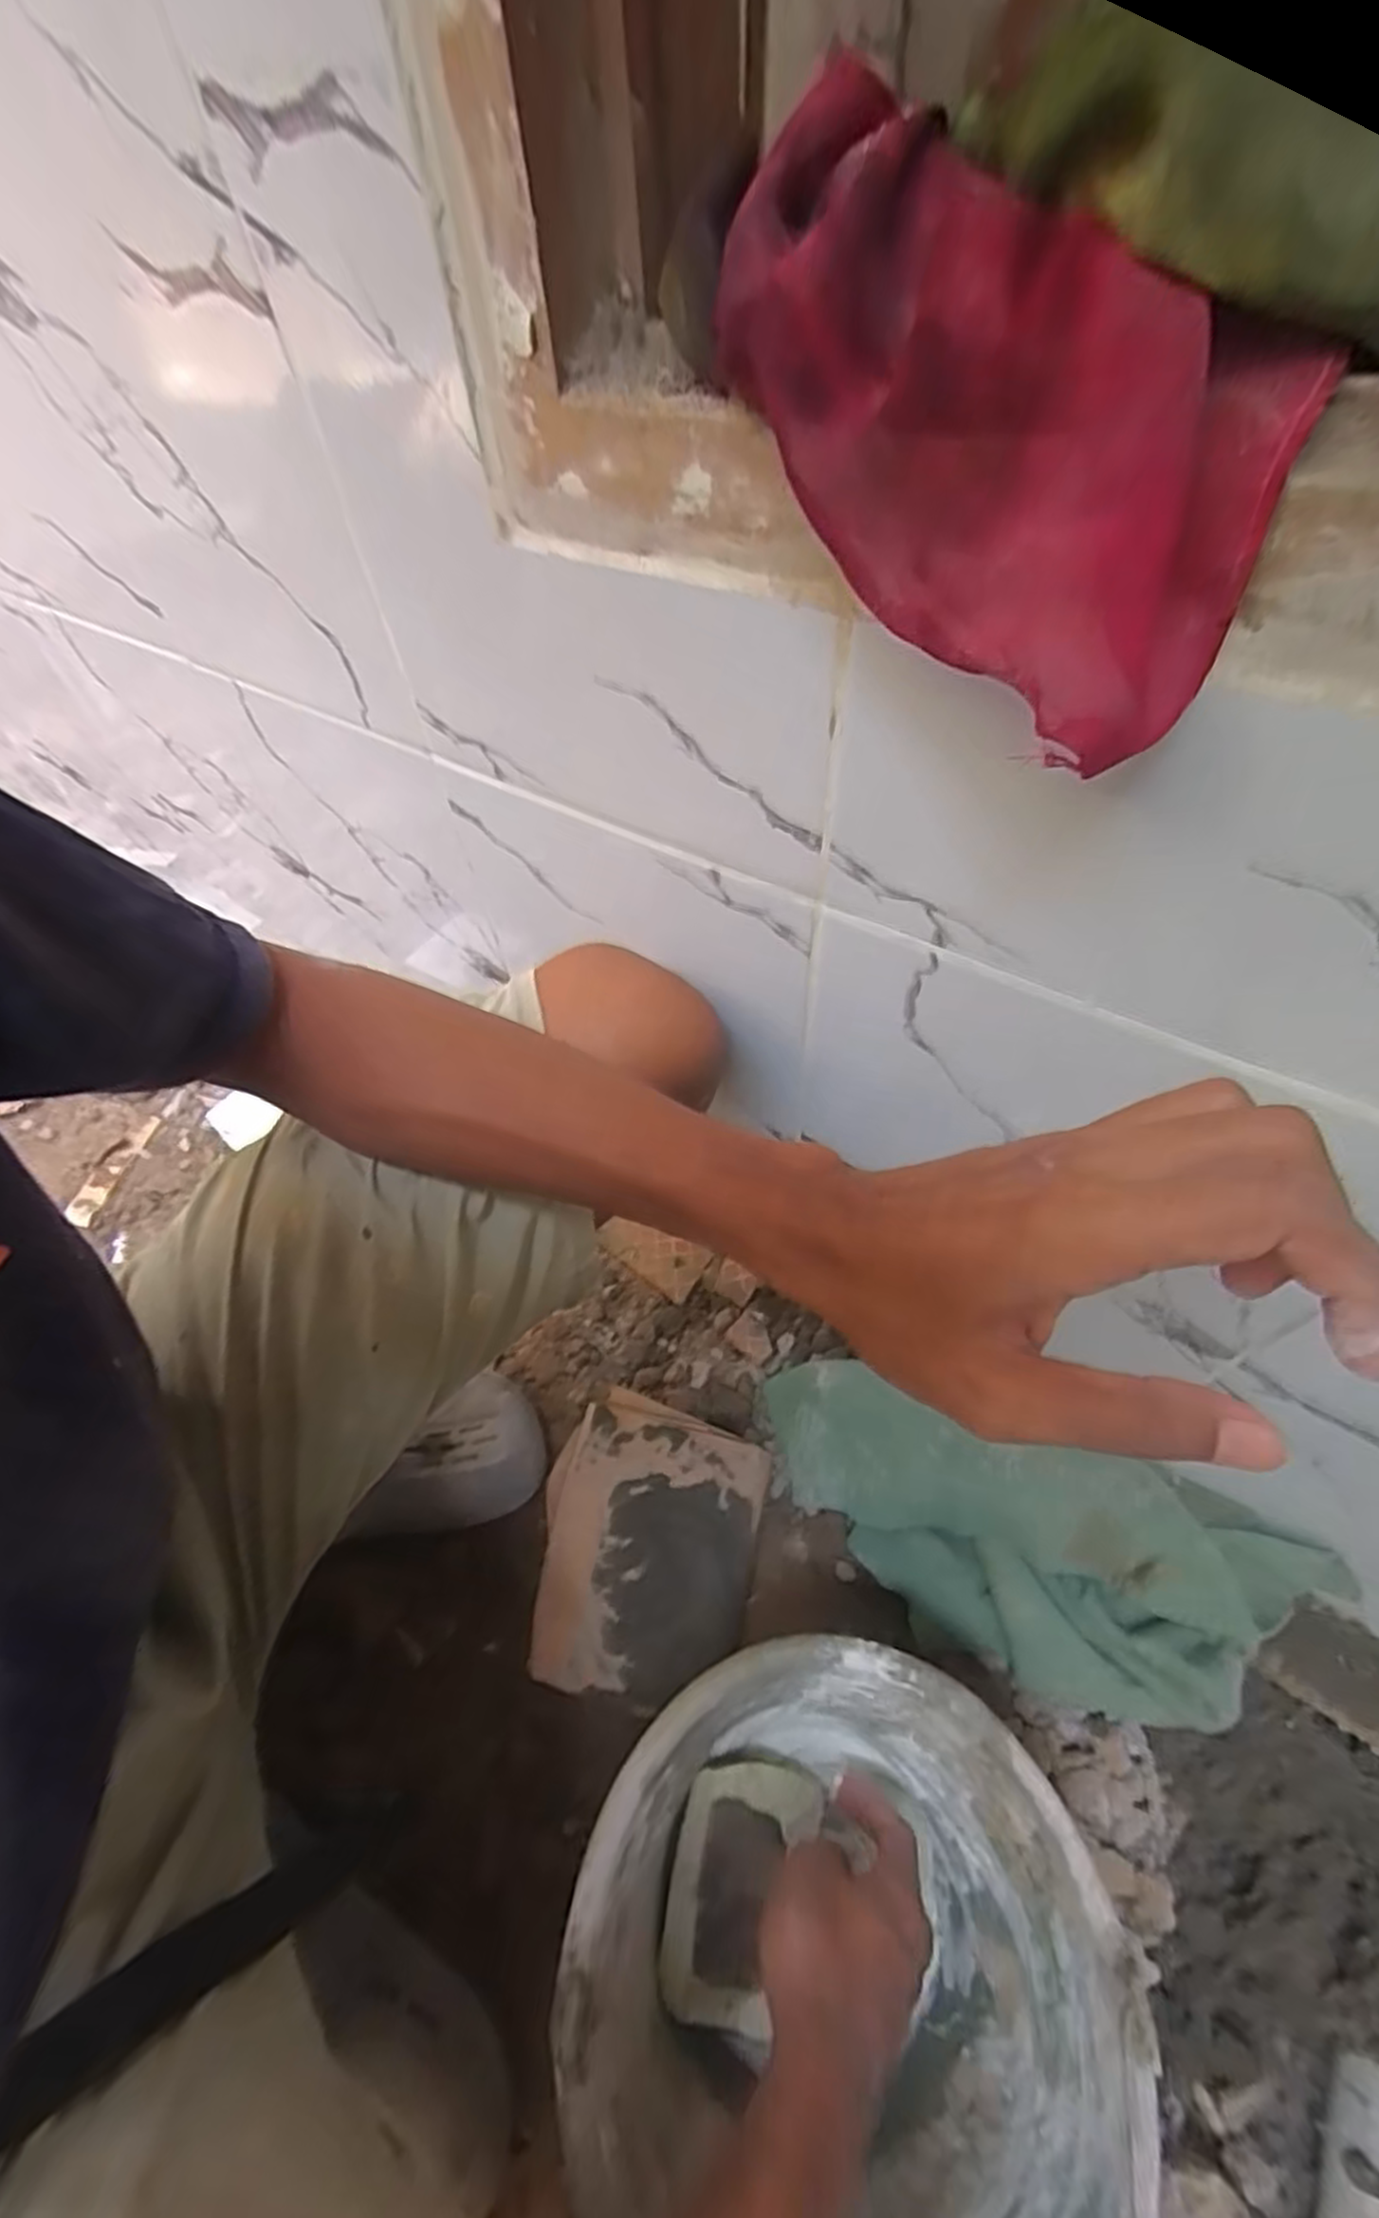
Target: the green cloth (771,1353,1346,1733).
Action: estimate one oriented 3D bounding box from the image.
[{"bbox_3d":[0.206,0.280,0.495,0.329,0.085,0.133,17,57,16],"label":"green cloth"}]

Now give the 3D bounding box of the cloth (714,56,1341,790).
[{"bbox_3d":[0.079,-0.181,0.198,0.072,0.069,0.179,-32,80,-17],"label":"cloth"}]

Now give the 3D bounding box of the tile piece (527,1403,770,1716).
[{"bbox_3d":[-0.028,0.314,0.532,0.141,0.018,0.168,14,63,4],"label":"tile piece"}]

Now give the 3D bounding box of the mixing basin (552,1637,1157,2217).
[{"bbox_3d":[0.080,0.423,0.381,0.232,0.159,0.245,-2,54,3],"label":"mixing basin"}]

